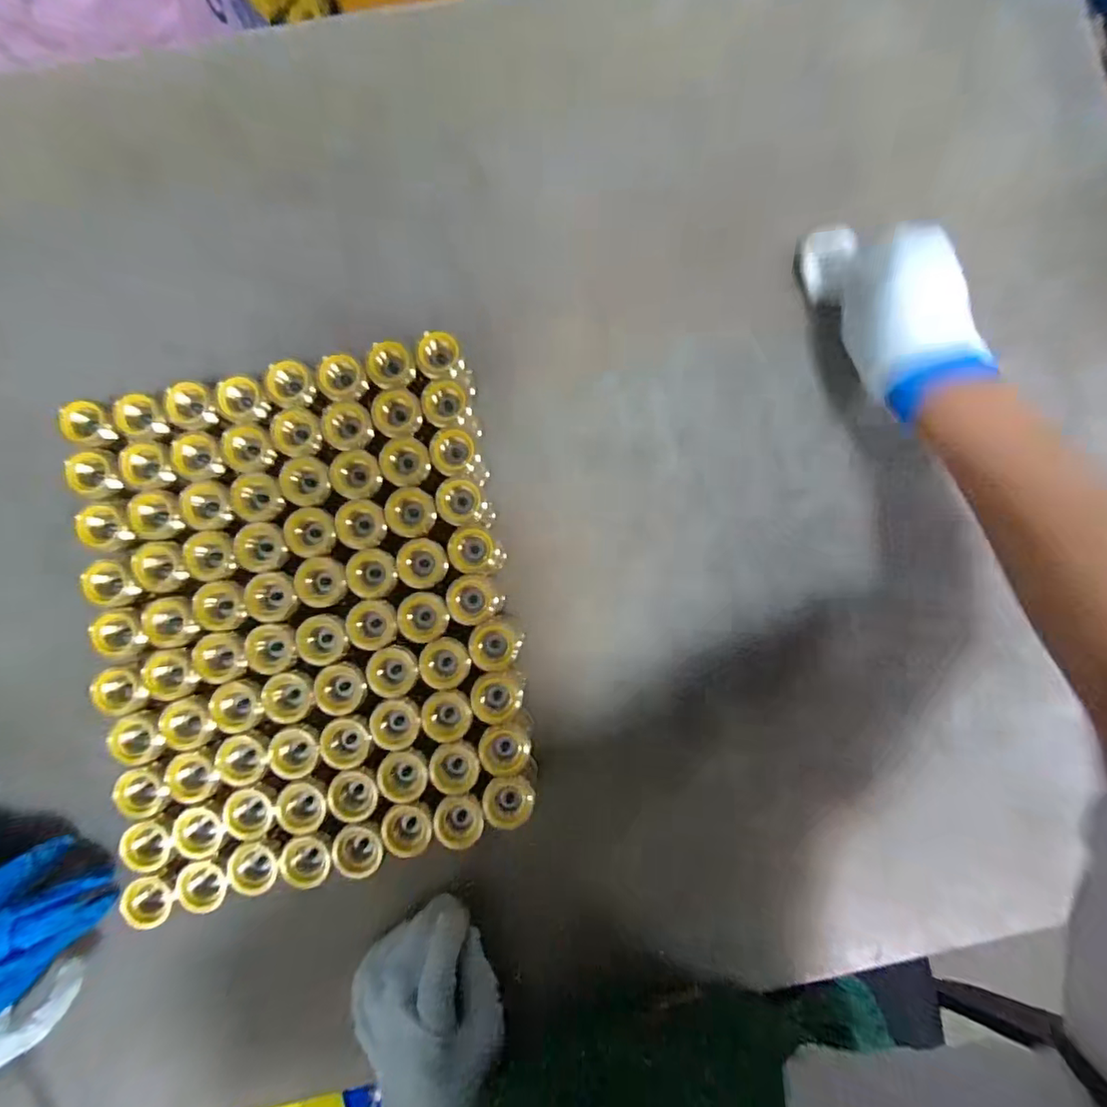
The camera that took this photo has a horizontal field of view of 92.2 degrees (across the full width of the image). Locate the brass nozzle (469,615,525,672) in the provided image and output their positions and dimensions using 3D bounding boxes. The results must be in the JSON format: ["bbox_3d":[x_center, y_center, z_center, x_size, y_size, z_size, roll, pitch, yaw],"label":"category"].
[{"bbox_3d":[-0.036,0.060,0.363,0.033,0.061,0.029,22,89,1],"label":"brass nozzle"}]

